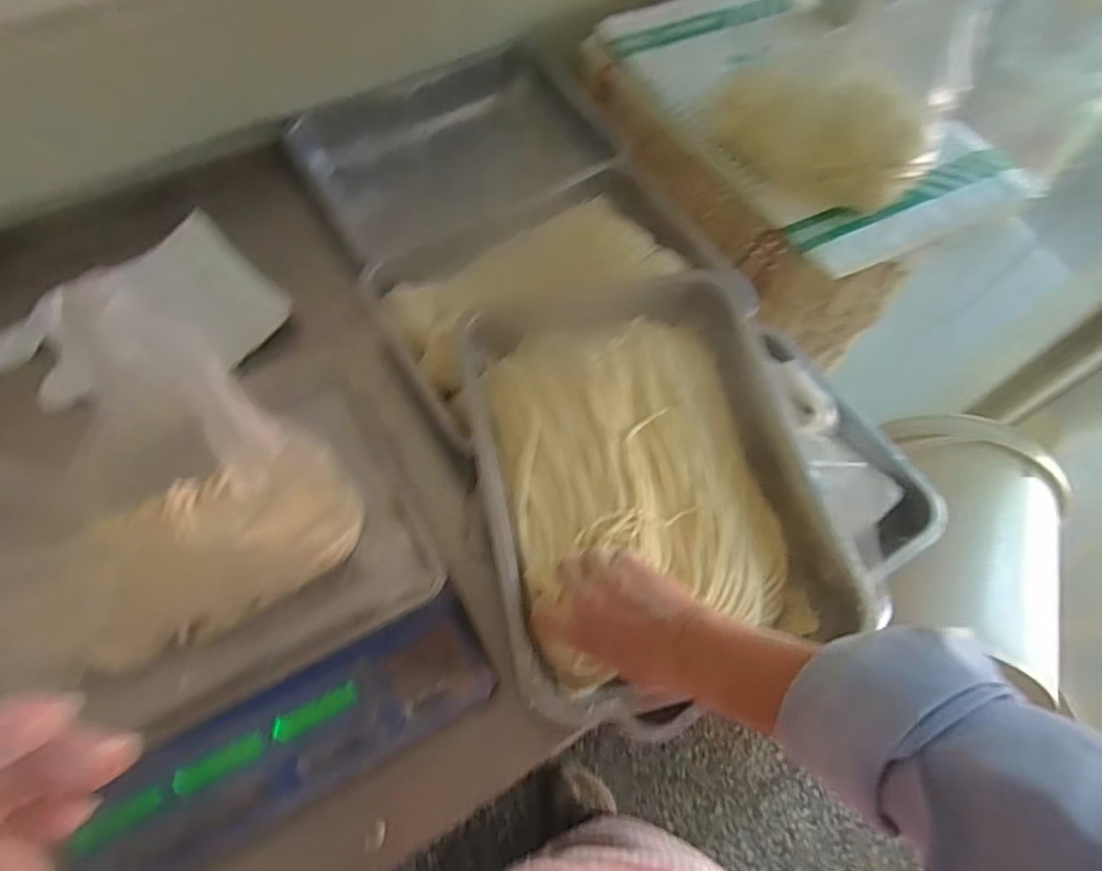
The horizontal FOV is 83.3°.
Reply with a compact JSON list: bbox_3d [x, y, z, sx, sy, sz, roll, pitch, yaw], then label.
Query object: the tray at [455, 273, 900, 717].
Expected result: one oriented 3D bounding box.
[{"bbox_3d":[0.083,0.024,0.564,0.288,0.058,0.393,-8,64,-7],"label":"tray"}]

